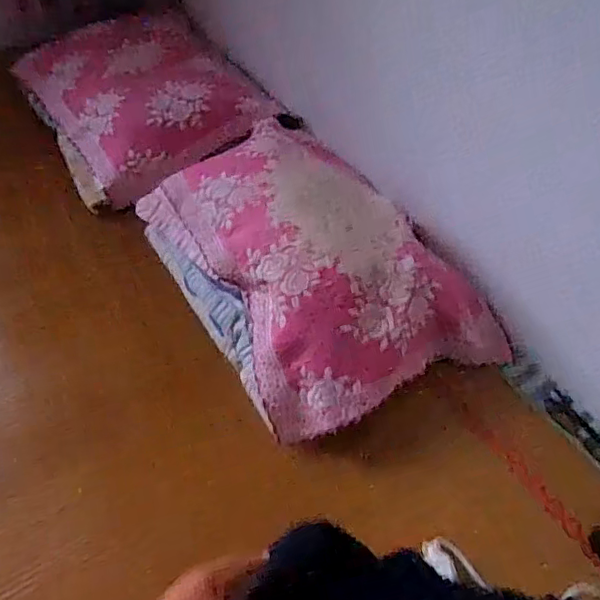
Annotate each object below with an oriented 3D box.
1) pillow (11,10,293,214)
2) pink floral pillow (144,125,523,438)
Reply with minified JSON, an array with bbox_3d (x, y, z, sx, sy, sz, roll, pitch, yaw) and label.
[{"bbox_3d":[-0.334,-0.451,1.223,0.433,0.153,0.535,-24,56,-23],"label":"pillow"},{"bbox_3d":[0.022,-0.076,0.901,0.380,0.146,0.548,-23,55,-23],"label":"pink floral pillow"}]

